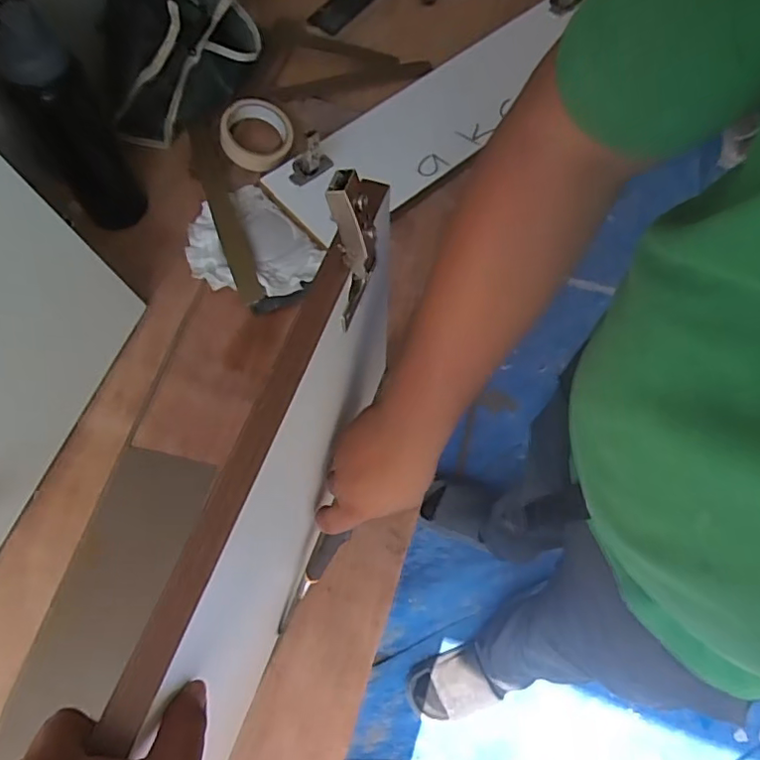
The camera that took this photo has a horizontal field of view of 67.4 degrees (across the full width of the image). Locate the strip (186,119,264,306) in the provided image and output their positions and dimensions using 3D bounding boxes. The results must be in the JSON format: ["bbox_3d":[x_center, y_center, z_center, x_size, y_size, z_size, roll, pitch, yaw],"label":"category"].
[{"bbox_3d":[-0.211,-0.237,0.759,0.033,0.009,0.308,-18,71,-9],"label":"strip"}]

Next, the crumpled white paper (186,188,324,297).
[{"bbox_3d":[-0.171,-0.172,0.738,0.144,0.017,0.176,-39,76,-16],"label":"crumpled white paper"}]

